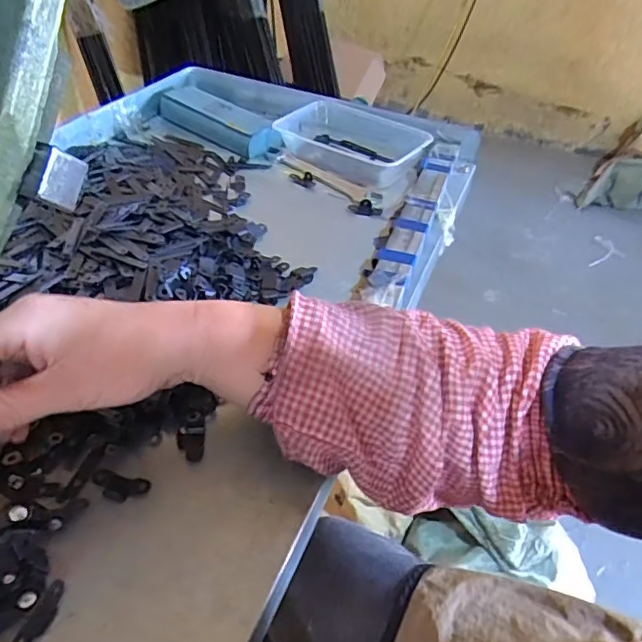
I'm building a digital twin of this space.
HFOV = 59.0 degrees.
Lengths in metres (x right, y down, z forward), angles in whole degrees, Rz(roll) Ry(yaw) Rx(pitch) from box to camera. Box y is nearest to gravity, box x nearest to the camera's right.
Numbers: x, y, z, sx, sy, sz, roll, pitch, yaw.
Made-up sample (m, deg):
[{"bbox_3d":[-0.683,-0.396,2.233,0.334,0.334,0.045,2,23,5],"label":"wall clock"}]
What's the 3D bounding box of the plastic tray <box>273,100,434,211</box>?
[{"bbox_3d":[0.027,-0.202,0.652,0.177,0.038,0.128,25,44,19],"label":"plastic tray"}]

